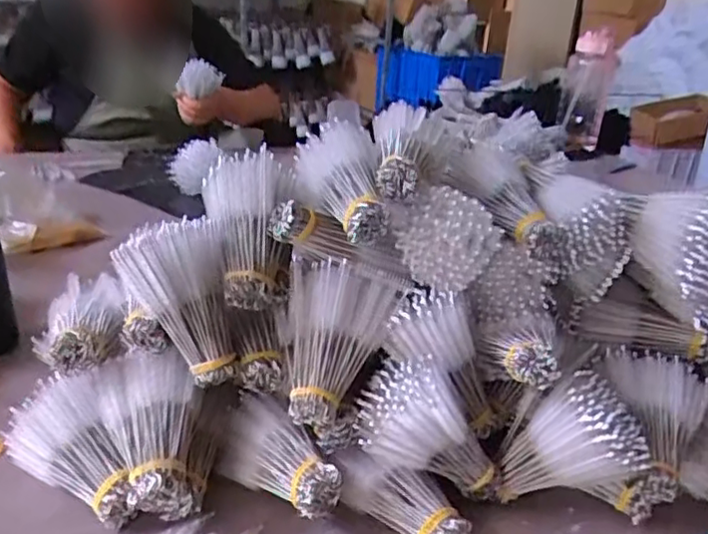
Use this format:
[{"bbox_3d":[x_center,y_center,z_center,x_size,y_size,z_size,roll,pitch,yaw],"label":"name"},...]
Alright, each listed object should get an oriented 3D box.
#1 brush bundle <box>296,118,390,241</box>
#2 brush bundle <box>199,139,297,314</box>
[{"bbox_3d":[-0.004,-0.067,0.486,0.058,0.043,0.125,-7,49,-21],"label":"brush bundle"},{"bbox_3d":[-0.078,-0.028,0.484,0.078,0.051,0.126,-1,70,-11],"label":"brush bundle"}]

